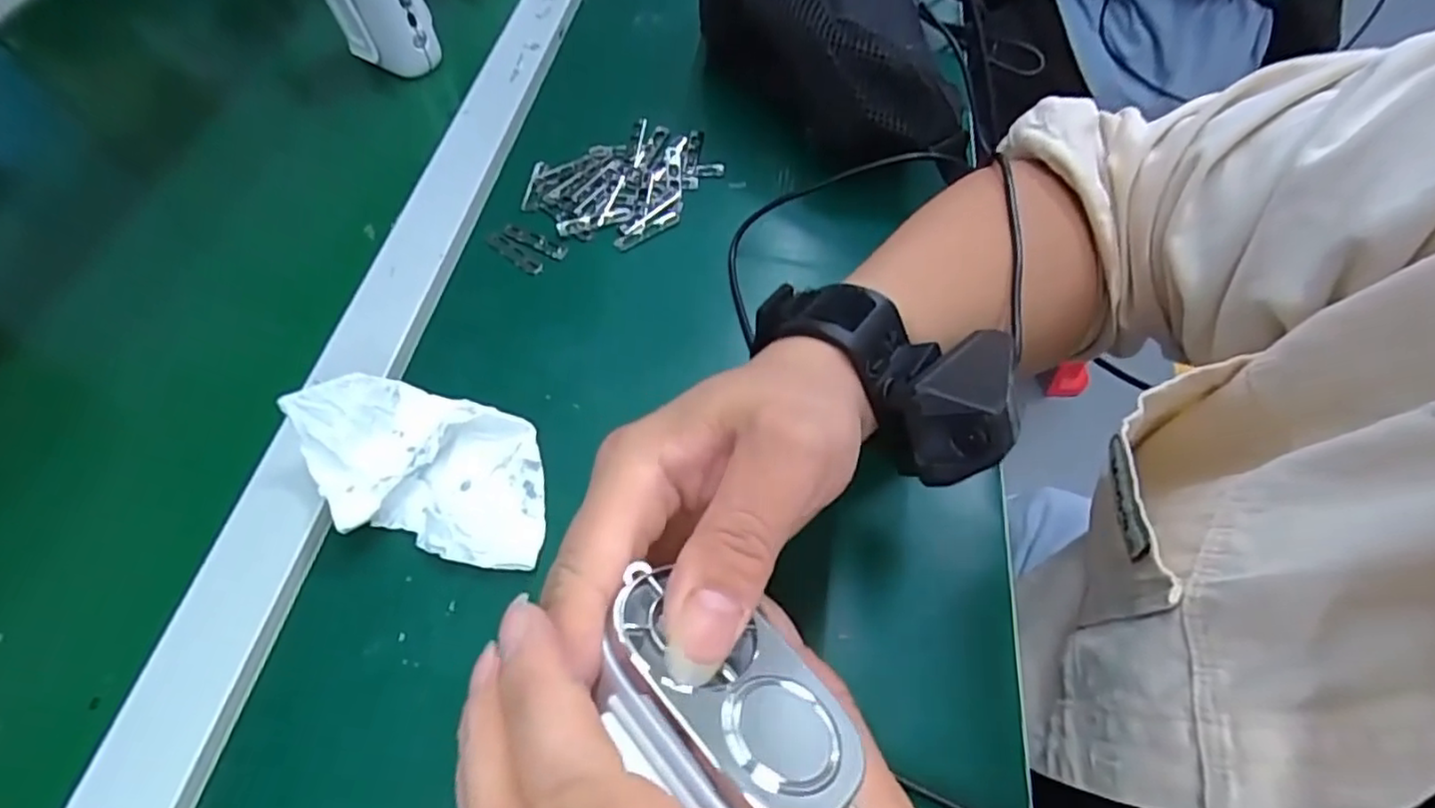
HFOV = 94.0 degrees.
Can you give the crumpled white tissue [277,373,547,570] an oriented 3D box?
[{"bbox_3d":[-0.129,0.022,0.294,0.111,0.033,0.074,14,59,6],"label":"crumpled white tissue"}]

